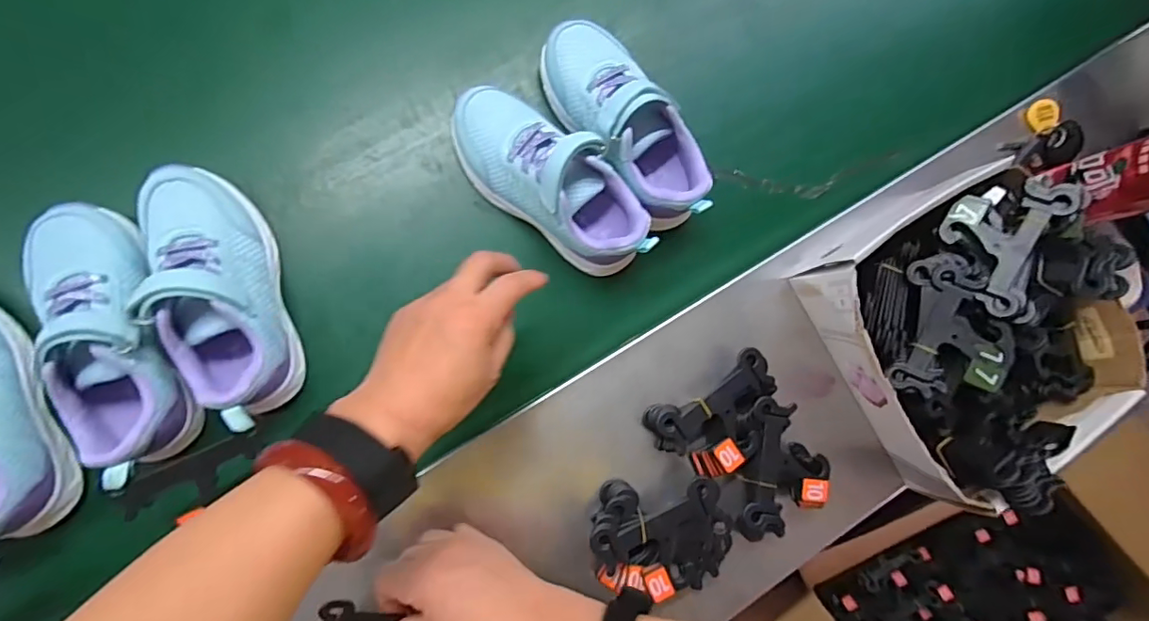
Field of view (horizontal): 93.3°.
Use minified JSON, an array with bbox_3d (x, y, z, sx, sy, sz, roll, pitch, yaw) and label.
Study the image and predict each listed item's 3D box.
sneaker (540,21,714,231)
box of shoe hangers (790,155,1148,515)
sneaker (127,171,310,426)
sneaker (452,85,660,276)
[{"bbox_3d":[0.041,-0.157,0.452,0.072,0.093,0.190,-33,94,-9],"label":"sneaker"},{"bbox_3d":[0.320,0.015,0.437,0.209,0.109,0.214,-29,93,-9],"label":"box of shoe hangers"},{"bbox_3d":[-0.260,-0.012,0.396,0.069,0.079,0.184,-15,91,-10],"label":"sneaker"},{"bbox_3d":[-0.021,-0.104,0.437,0.188,0.086,0.070,38,83,-7],"label":"sneaker"}]

